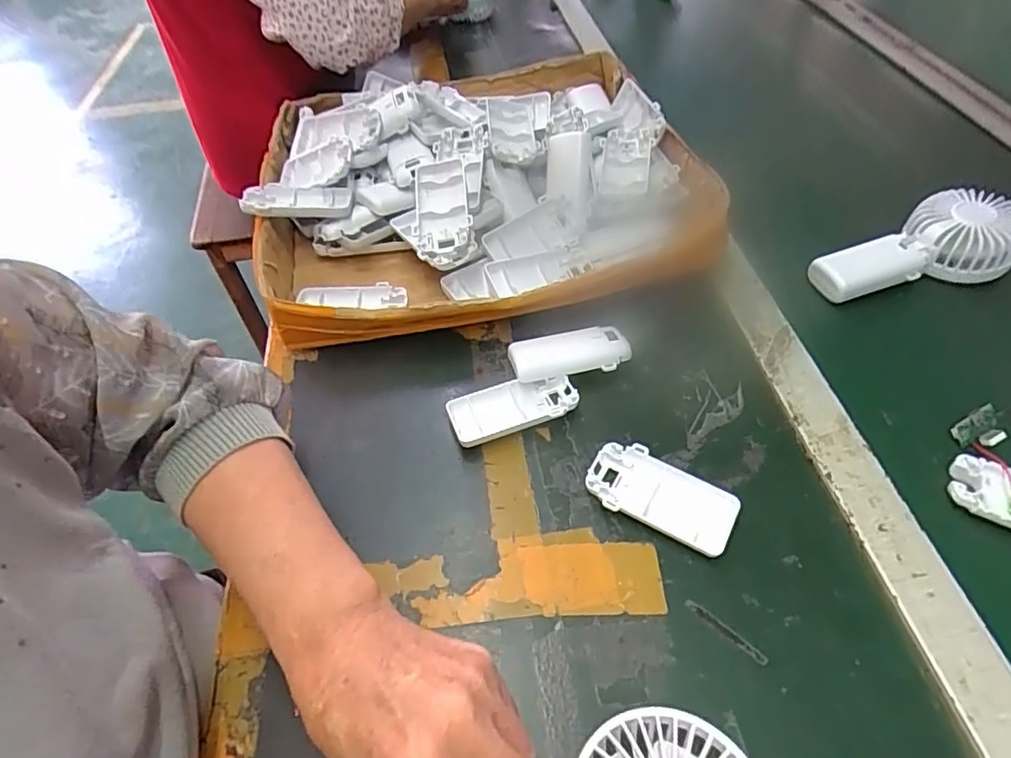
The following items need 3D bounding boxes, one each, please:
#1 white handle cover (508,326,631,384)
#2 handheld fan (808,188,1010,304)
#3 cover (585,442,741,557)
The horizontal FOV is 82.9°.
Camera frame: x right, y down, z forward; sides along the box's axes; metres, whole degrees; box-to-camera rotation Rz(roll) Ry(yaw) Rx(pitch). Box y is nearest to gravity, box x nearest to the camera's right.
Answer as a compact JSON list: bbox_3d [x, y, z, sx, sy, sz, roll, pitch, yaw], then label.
[{"bbox_3d":[0.051,-0.018,0.457,0.091,0.020,0.041,-10,51,-4],"label":"white handle cover"},{"bbox_3d":[0.360,-0.110,0.494,0.170,0.042,0.083,-23,53,-14],"label":"handheld fan"},{"bbox_3d":[0.104,0.079,0.384,0.095,0.016,0.049,21,56,20],"label":"cover"}]

